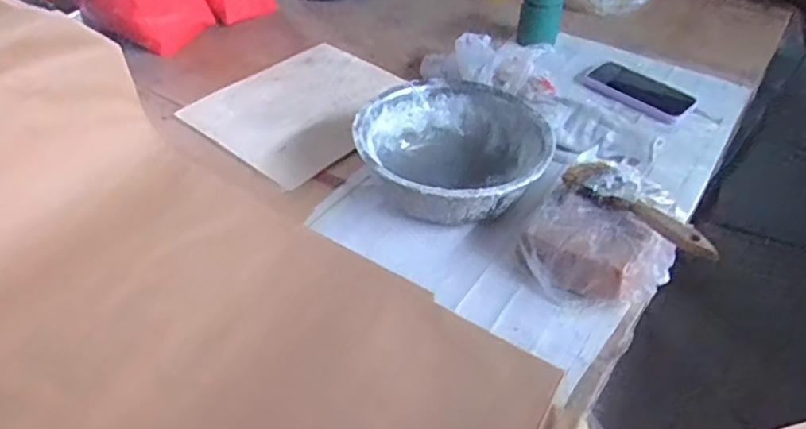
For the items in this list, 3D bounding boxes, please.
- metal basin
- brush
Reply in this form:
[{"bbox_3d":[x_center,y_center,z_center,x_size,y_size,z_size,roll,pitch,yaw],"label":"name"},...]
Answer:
[{"bbox_3d":[0.054,-0.068,0.732,0.206,0.088,0.219,1,43,-1],"label":"metal basin"},{"bbox_3d":[0.230,-0.010,0.612,0.044,0.034,0.173,-25,49,-26],"label":"brush"}]

